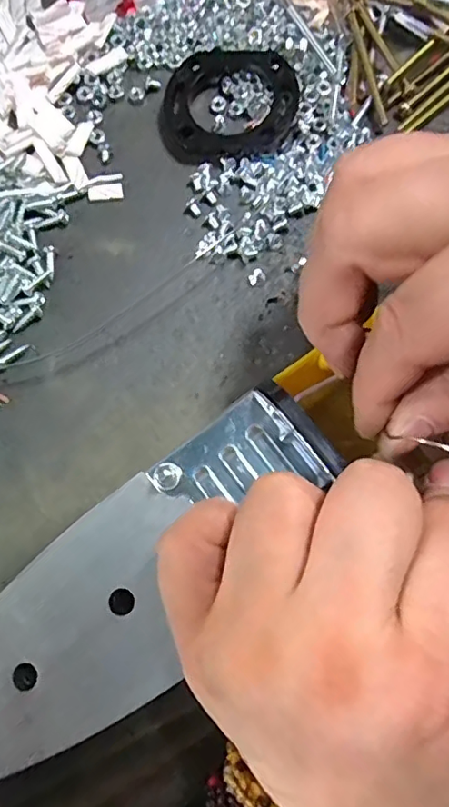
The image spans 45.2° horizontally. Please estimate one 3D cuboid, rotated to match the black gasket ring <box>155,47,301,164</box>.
[{"bbox_3d":[0.001,-0.134,0.235,0.060,0.011,0.056,-1,78,-1],"label":"black gasket ring"}]

